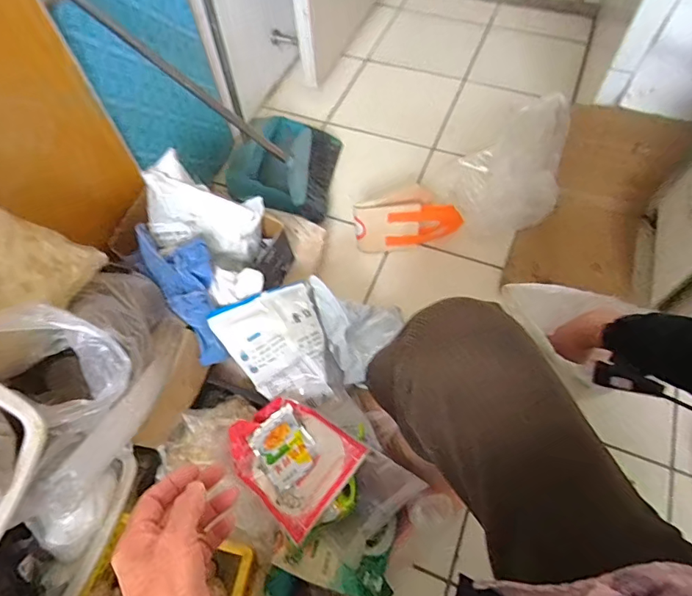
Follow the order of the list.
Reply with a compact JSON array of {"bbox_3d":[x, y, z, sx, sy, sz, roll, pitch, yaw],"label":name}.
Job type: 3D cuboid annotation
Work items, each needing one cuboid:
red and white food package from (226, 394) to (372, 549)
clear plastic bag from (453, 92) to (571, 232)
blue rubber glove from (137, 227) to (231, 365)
[{"bbox_3d":[-0.090,0.245,0.724,0.212,0.028,0.156,30,73,38],"label":"red and white food package"},{"bbox_3d":[0.332,-0.277,0.942,0.200,0.212,0.166,10,61,8],"label":"clear plastic bag"},{"bbox_3d":[-0.268,-0.023,0.782,0.103,0.084,0.278,-27,84,-13],"label":"blue rubber glove"}]

